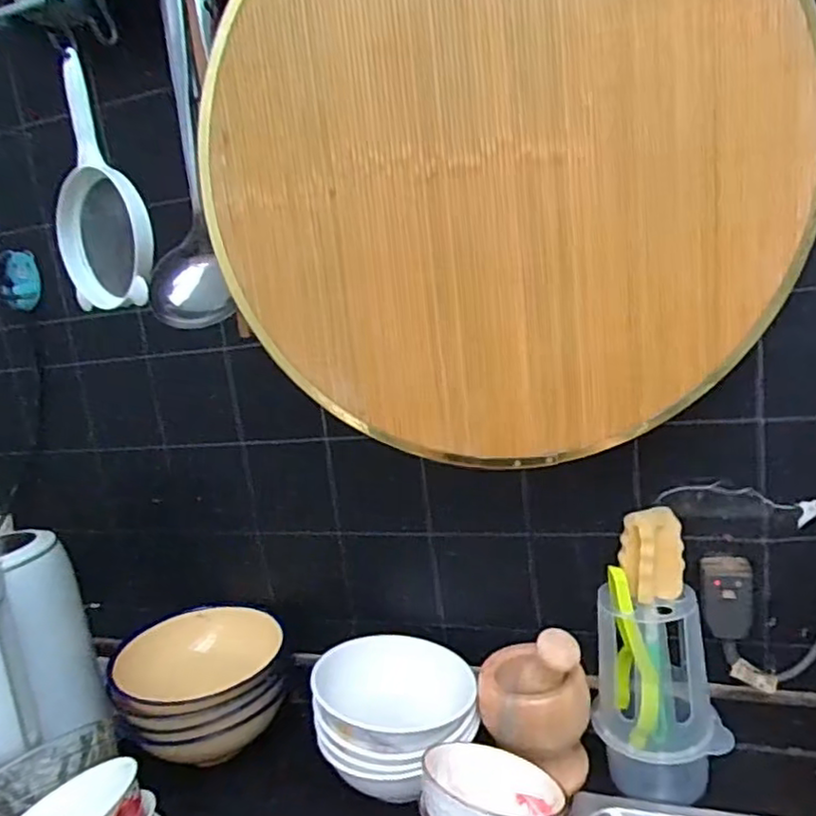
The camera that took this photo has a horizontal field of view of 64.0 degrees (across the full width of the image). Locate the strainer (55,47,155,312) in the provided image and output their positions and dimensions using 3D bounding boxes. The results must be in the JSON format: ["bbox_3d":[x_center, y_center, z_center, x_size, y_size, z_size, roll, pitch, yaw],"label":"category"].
[{"bbox_3d":[-0.280,-0.190,0.581,0.118,0.194,0.039,4,16,44],"label":"strainer"}]

